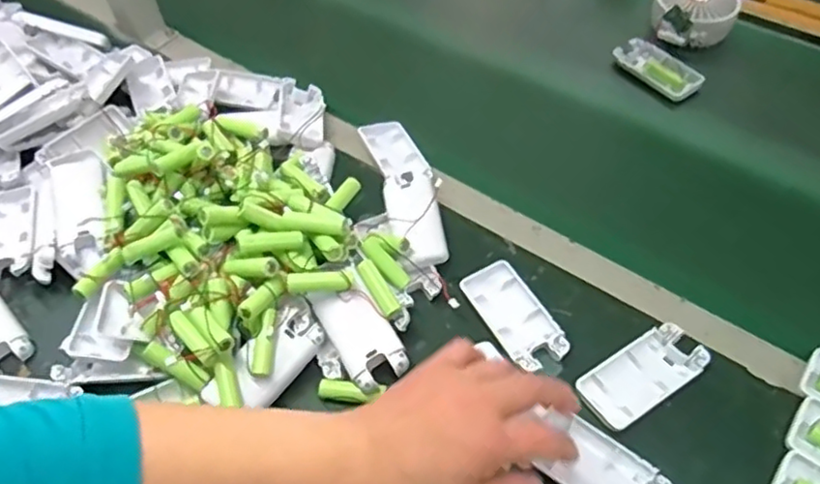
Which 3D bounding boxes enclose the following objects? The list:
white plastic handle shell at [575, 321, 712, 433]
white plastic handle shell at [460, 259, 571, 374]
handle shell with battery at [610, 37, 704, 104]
[{"bbox_3d":[0.170,0.095,0.469,0.092,0.012,0.047,-27,55,-19],"label":"white plastic handle shell"},{"bbox_3d":[0.082,0.056,0.506,0.046,0.009,0.092,-25,54,-18],"label":"white plastic handle shell"},{"bbox_3d":[0.265,-0.184,0.690,0.042,0.022,0.091,-30,56,-22],"label":"handle shell with battery"}]

